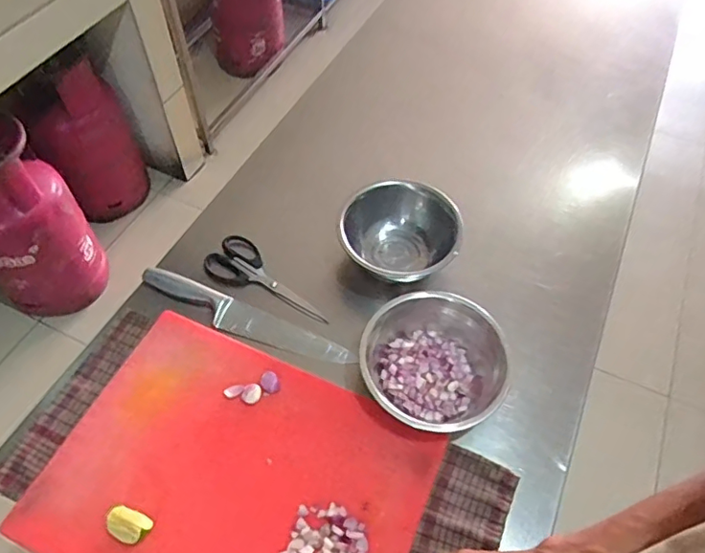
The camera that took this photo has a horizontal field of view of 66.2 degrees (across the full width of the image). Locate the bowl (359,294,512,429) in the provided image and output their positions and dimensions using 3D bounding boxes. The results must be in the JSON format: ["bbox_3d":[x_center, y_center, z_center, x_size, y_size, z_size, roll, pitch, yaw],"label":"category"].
[{"bbox_3d":[0.095,0.108,0.653,0.172,0.063,0.166,1,56,-2],"label":"bowl"}]

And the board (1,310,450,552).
[{"bbox_3d":[-0.124,0.219,0.580,0.381,0.026,0.284,22,58,12],"label":"board"}]

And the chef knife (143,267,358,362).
[{"bbox_3d":[-0.140,0.054,0.700,0.296,0.017,0.042,21,58,11],"label":"chef knife"}]

